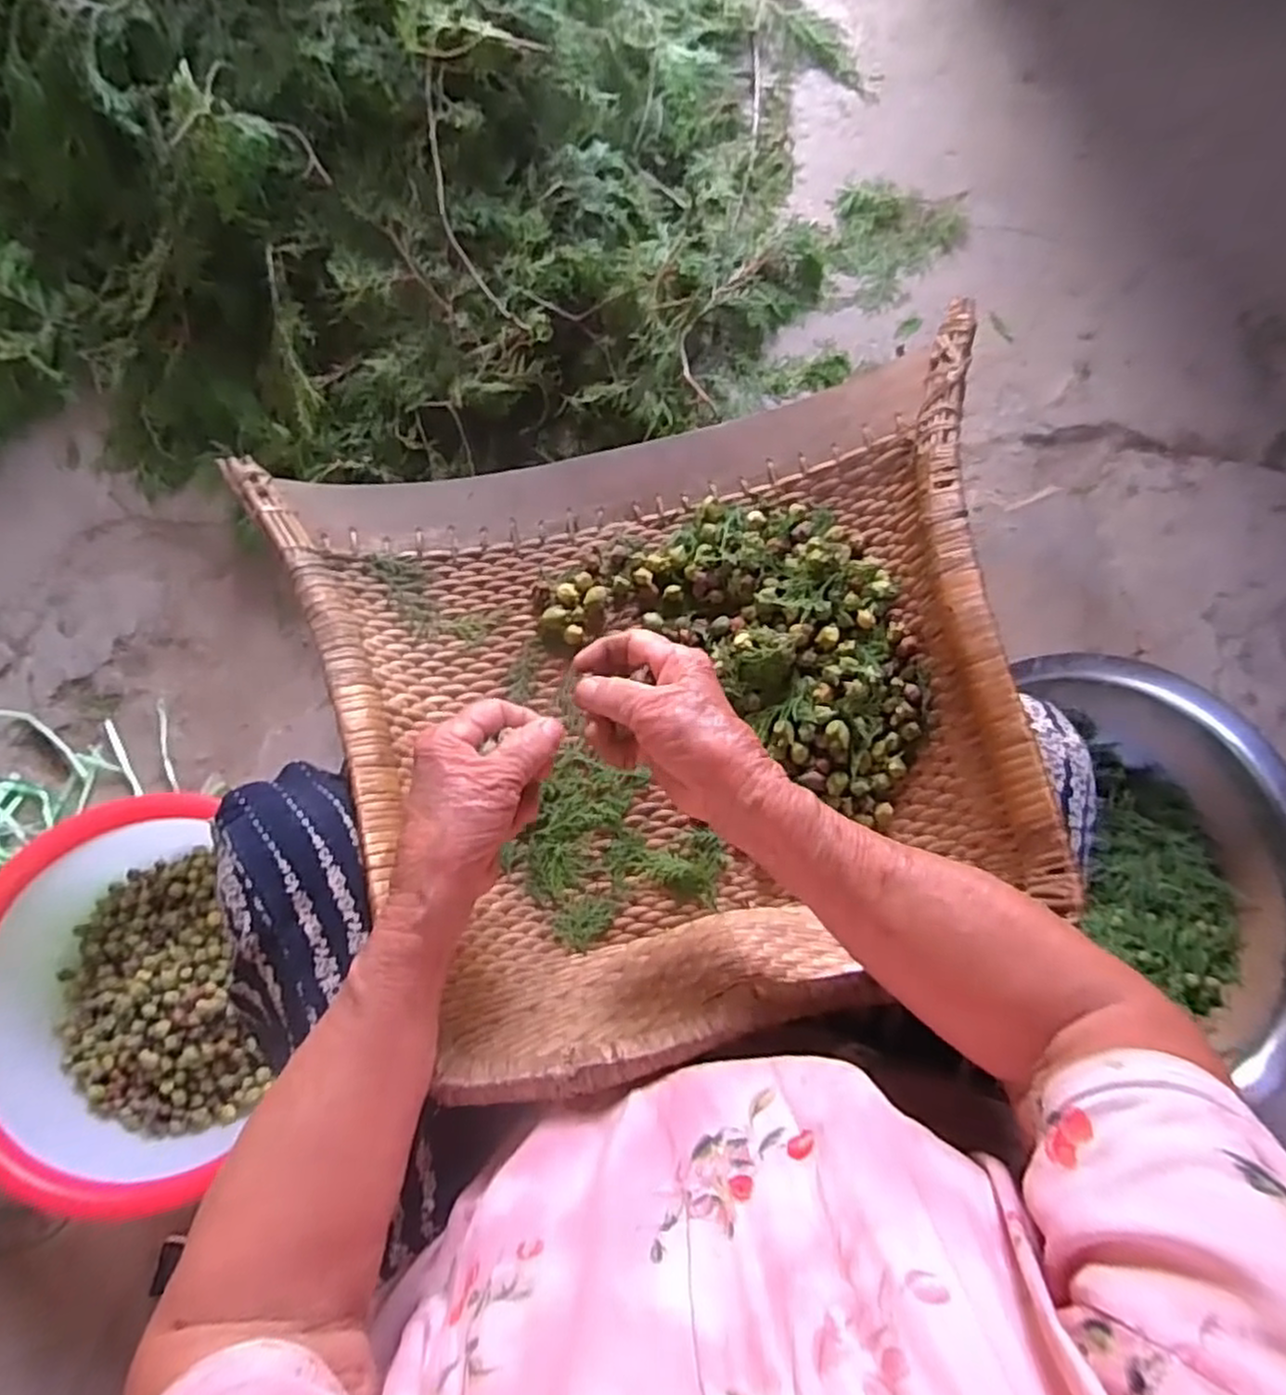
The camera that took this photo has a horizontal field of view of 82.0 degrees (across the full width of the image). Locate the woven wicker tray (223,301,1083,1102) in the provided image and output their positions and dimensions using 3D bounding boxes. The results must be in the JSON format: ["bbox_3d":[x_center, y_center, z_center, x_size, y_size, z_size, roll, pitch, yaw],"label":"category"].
[{"bbox_3d":[0.020,-0.007,0.486,0.442,0.143,0.395,-11,81,-5],"label":"woven wicker tray"}]

